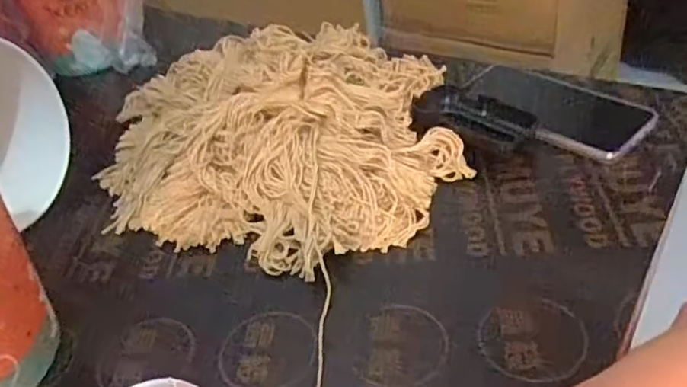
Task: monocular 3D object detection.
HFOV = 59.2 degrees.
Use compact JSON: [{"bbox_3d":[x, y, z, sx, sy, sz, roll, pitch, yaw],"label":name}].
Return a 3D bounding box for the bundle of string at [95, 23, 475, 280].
[{"bbox_3d":[-0.064,-0.067,0.532,0.343,0.061,0.270,9,42,23],"label":"bundle of string"}]

